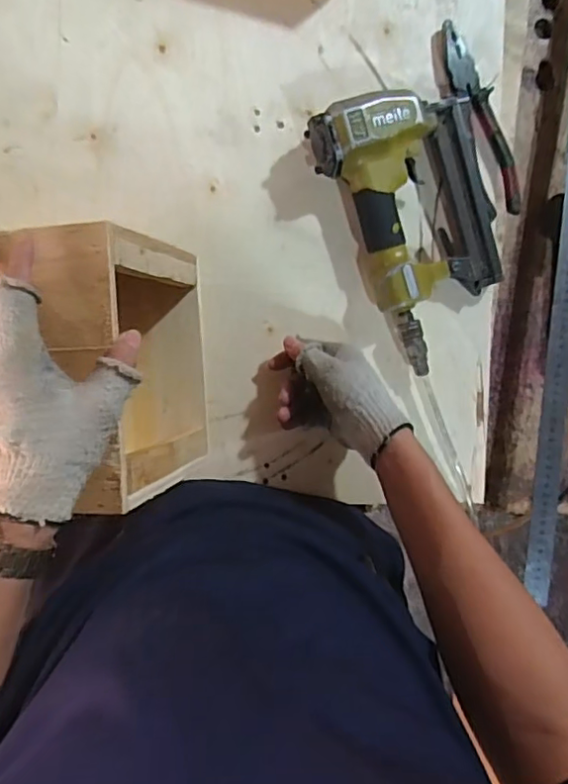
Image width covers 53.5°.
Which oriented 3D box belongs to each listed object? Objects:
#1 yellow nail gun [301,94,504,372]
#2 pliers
[{"bbox_3d":[0.152,-0.172,0.559,0.173,0.059,0.260,-26,97,-5],"label":"yellow nail gun"},{"bbox_3d":[0.200,-0.275,0.573,0.039,0.021,0.193,-15,96,-6],"label":"pliers"}]

